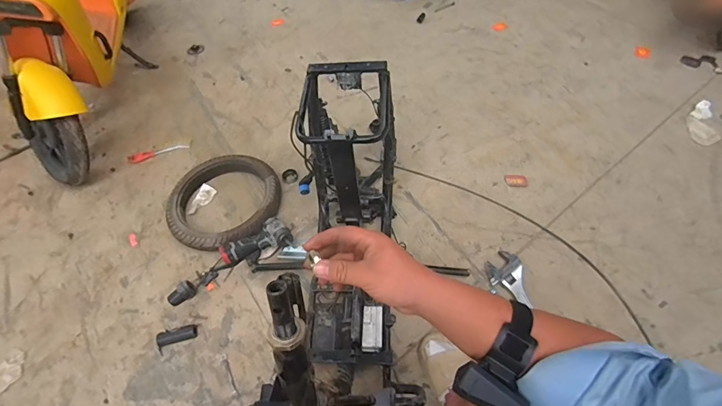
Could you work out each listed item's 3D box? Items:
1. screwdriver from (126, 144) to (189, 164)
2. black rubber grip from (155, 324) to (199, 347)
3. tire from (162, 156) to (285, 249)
[{"bbox_3d":[-0.772,-0.198,1.474,0.219,0.025,0.037,-17,55,-7],"label":"screwdriver"},{"bbox_3d":[-0.489,0.351,1.022,0.100,0.036,0.032,-16,55,-7],"label":"black rubber grip"},{"bbox_3d":[-0.445,-0.006,1.264,0.350,0.064,0.355,-2,54,3],"label":"tire"}]

